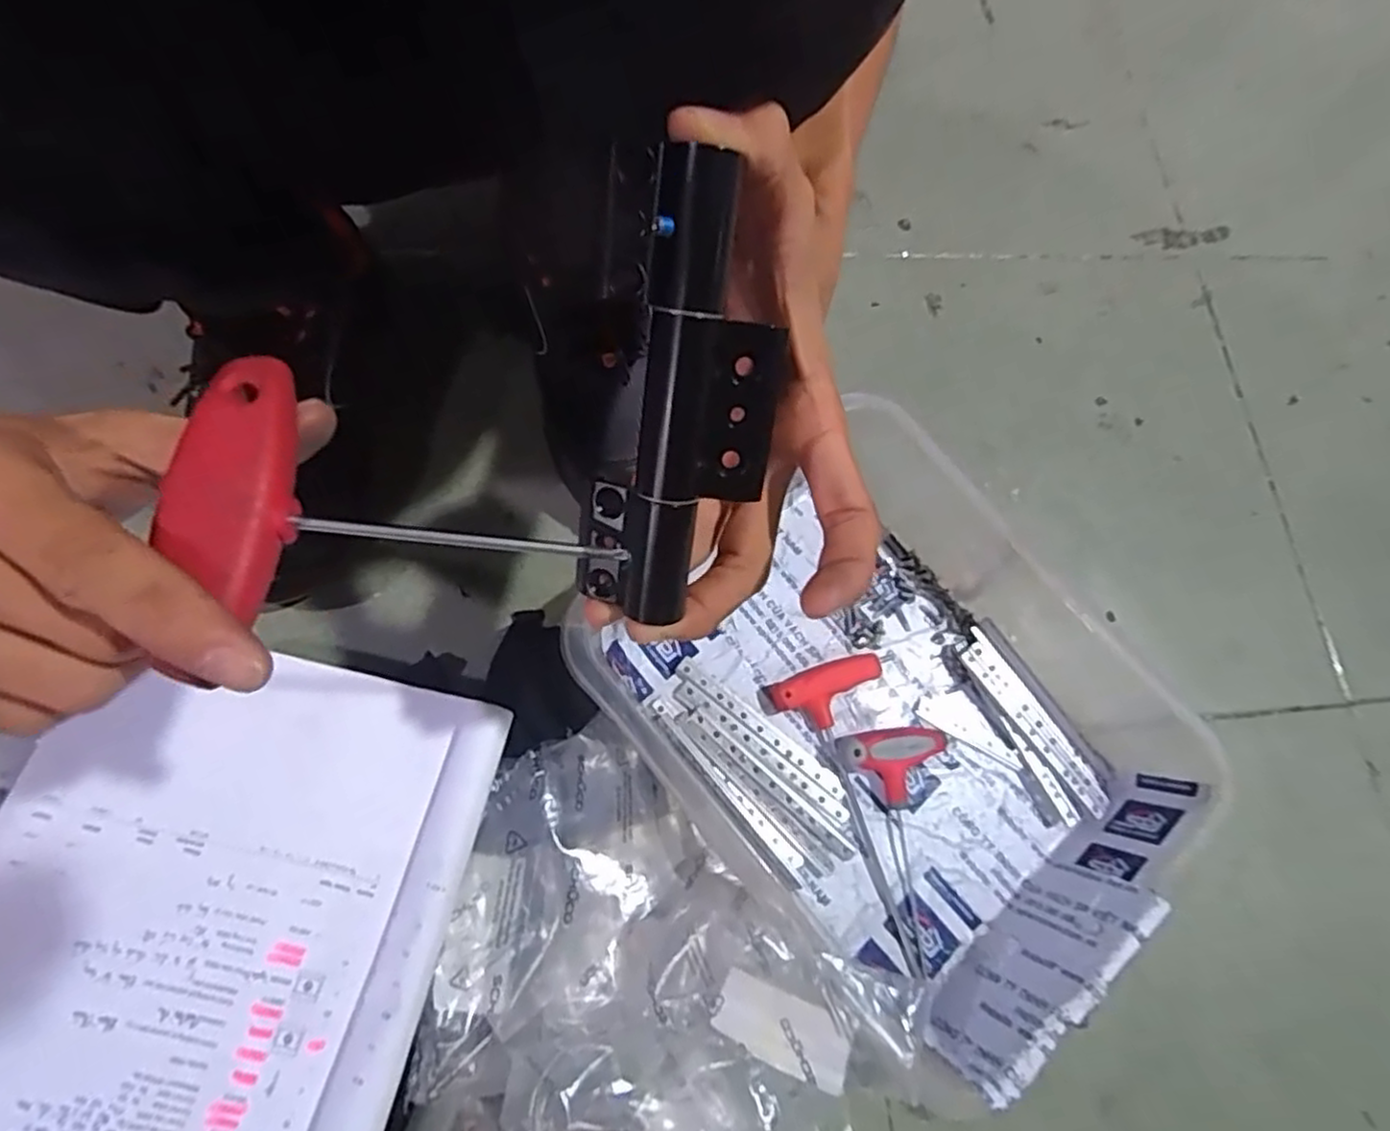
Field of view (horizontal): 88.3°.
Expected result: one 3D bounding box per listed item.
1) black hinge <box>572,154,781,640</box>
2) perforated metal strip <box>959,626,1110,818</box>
[{"bbox_3d":[-0.005,-0.048,0.215,0.054,0.016,0.132,6,111,0],"label":"black hinge"},{"bbox_3d":[0.232,0.107,0.495,0.026,0.013,0.138,-32,79,-15],"label":"perforated metal strip"}]

